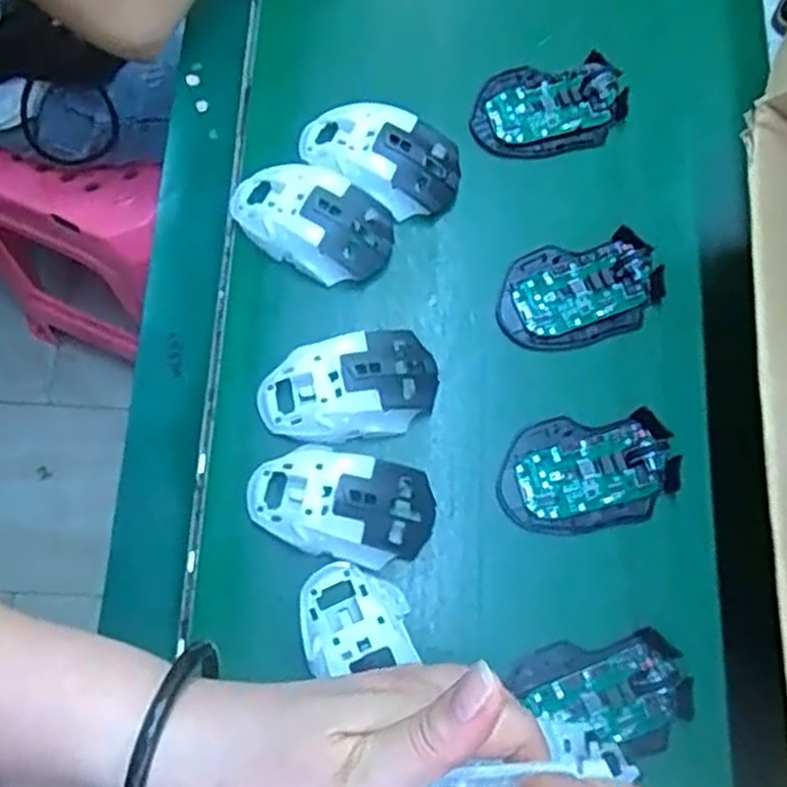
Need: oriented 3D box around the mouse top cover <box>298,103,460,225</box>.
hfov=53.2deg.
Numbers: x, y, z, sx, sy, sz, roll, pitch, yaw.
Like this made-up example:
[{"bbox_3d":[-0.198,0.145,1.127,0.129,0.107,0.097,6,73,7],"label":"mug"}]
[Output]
[{"bbox_3d":[-0.011,-0.167,0.558,0.116,0.034,0.063,22,75,4],"label":"mouse top cover"}]

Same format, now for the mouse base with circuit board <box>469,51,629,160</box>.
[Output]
[{"bbox_3d":[0.118,-0.216,0.583,0.118,0.023,0.075,-4,75,-3],"label":"mouse base with circuit board"}]

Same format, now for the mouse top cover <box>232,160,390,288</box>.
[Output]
[{"bbox_3d":[-0.057,-0.121,0.544,0.116,0.035,0.067,25,75,5],"label":"mouse top cover"}]

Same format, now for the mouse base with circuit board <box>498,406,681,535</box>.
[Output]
[{"bbox_3d":[0.128,0.051,0.509,0.115,0.016,0.073,-4,75,-3],"label":"mouse base with circuit board"}]

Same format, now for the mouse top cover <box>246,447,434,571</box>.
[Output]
[{"bbox_3d":[-0.034,0.070,0.491,0.114,0.033,0.060,10,74,1],"label":"mouse top cover"}]

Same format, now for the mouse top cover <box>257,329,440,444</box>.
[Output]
[{"bbox_3d":[-0.029,-0.002,0.512,0.118,0.038,0.070,-13,75,-5],"label":"mouse top cover"}]

